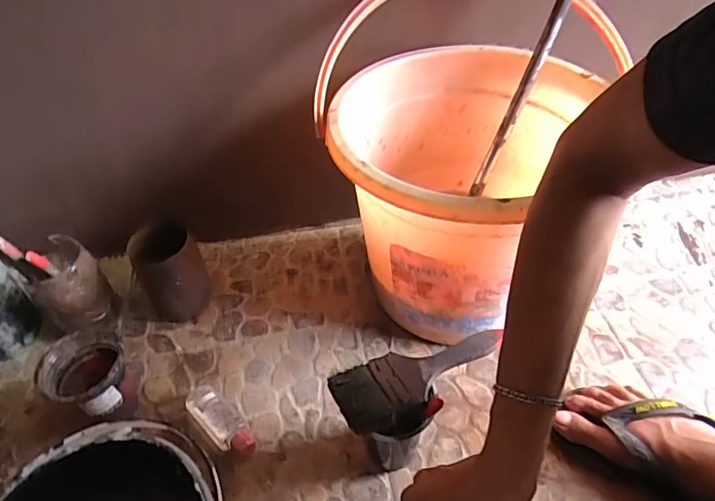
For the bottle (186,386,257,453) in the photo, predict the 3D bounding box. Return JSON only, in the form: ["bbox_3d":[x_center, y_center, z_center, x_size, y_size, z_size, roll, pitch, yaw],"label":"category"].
[{"bbox_3d":[-0.163,0.204,0.589,0.039,0.032,0.103,-36,53,-28],"label":"bottle"}]

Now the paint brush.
[{"bbox_3d":[0.064,0.117,0.495,0.177,0.013,0.070,-22,48,-17],"label":"paint brush"}]

